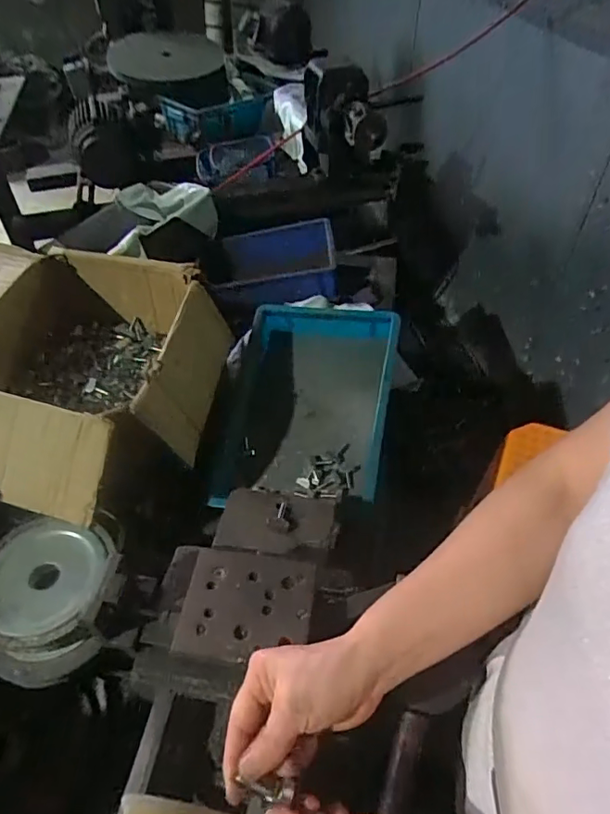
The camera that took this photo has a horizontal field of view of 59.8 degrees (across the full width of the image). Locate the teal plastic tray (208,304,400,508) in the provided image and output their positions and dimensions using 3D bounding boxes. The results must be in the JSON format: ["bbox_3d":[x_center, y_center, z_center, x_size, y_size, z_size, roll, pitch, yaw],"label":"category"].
[{"bbox_3d":[0.001,-0.010,0.854,0.285,0.113,0.342,-2,53,15],"label":"teal plastic tray"}]

